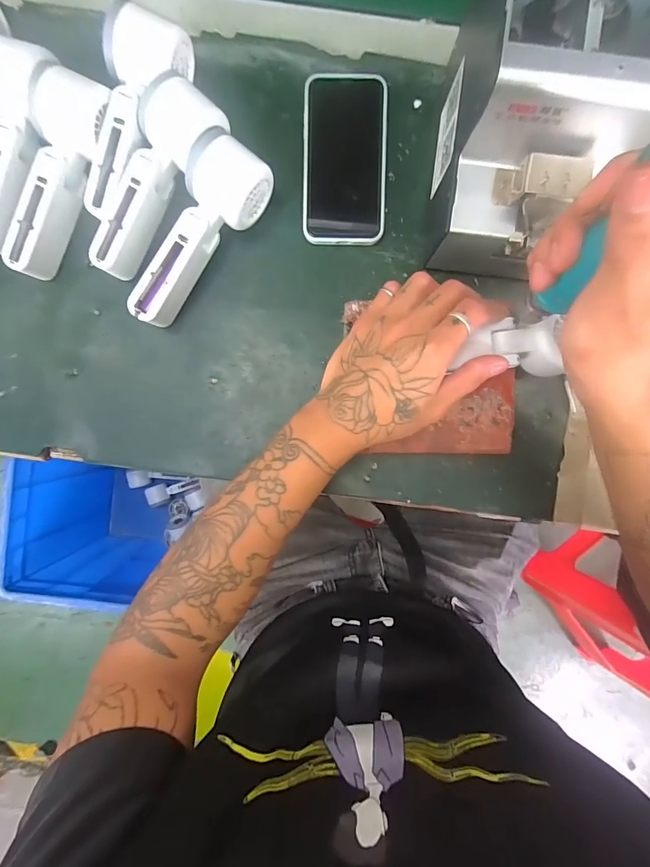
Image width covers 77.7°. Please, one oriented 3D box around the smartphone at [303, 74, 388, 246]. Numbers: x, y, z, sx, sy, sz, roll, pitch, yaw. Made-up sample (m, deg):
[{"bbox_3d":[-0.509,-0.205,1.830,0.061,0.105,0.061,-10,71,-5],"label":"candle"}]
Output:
[{"bbox_3d":[0.018,-0.248,0.368,0.074,0.008,0.145,1,93,0],"label":"smartphone"}]

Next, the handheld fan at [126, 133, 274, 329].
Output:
[{"bbox_3d":[-0.114,-0.170,0.353,0.061,0.049,0.168,33,93,-2],"label":"handheld fan"}]

